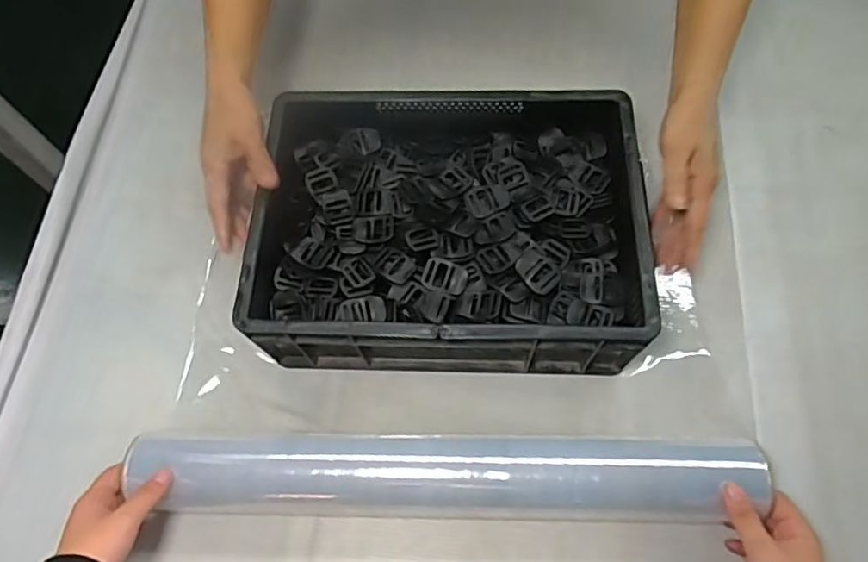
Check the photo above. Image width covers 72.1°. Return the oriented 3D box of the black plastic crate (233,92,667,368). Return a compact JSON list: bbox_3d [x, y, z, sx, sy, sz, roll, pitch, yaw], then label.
[{"bbox_3d":[0.013,-0.047,0.562,0.329,0.111,0.247,0,66,3],"label":"black plastic crate"}]

